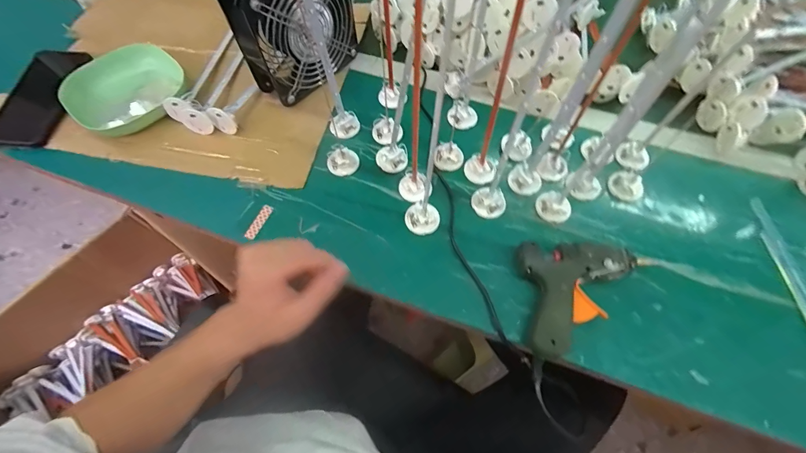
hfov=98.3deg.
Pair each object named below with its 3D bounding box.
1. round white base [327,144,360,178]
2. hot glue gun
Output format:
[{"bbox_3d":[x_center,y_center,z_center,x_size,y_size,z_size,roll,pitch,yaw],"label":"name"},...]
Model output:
[{"bbox_3d":[-0.074,-0.083,0.430,0.037,0.021,0.034,0,62,0],"label":"round white base"},{"bbox_3d":[0.175,0.070,0.340,0.115,0.034,0.108,3,62,1],"label":"hot glue gun"}]

